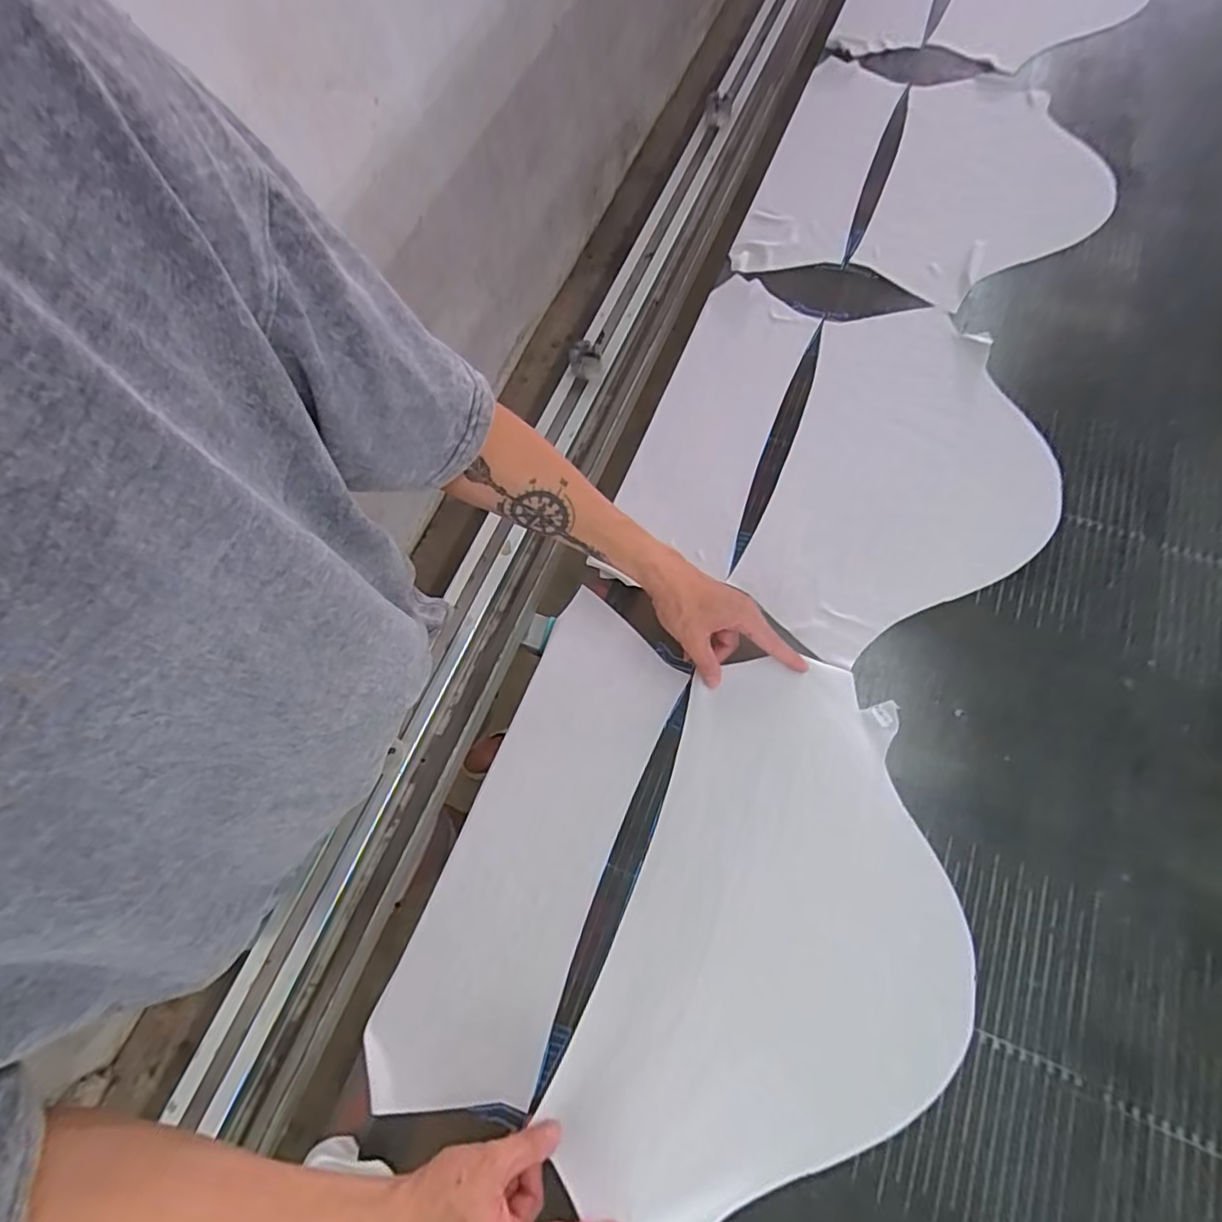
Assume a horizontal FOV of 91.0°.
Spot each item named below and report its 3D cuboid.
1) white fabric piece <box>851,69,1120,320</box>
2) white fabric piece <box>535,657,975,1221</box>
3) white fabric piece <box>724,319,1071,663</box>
[{"bbox_3d":[0.562,-0.630,0.875,0.304,0.015,0.543,18,71,13],"label":"white fabric piece"},{"bbox_3d":[0.150,0.278,0.513,0.276,0.024,0.451,19,69,11],"label":"white fabric piece"},{"bbox_3d":[0.342,-0.152,0.682,0.285,0.013,0.477,20,69,11],"label":"white fabric piece"}]

